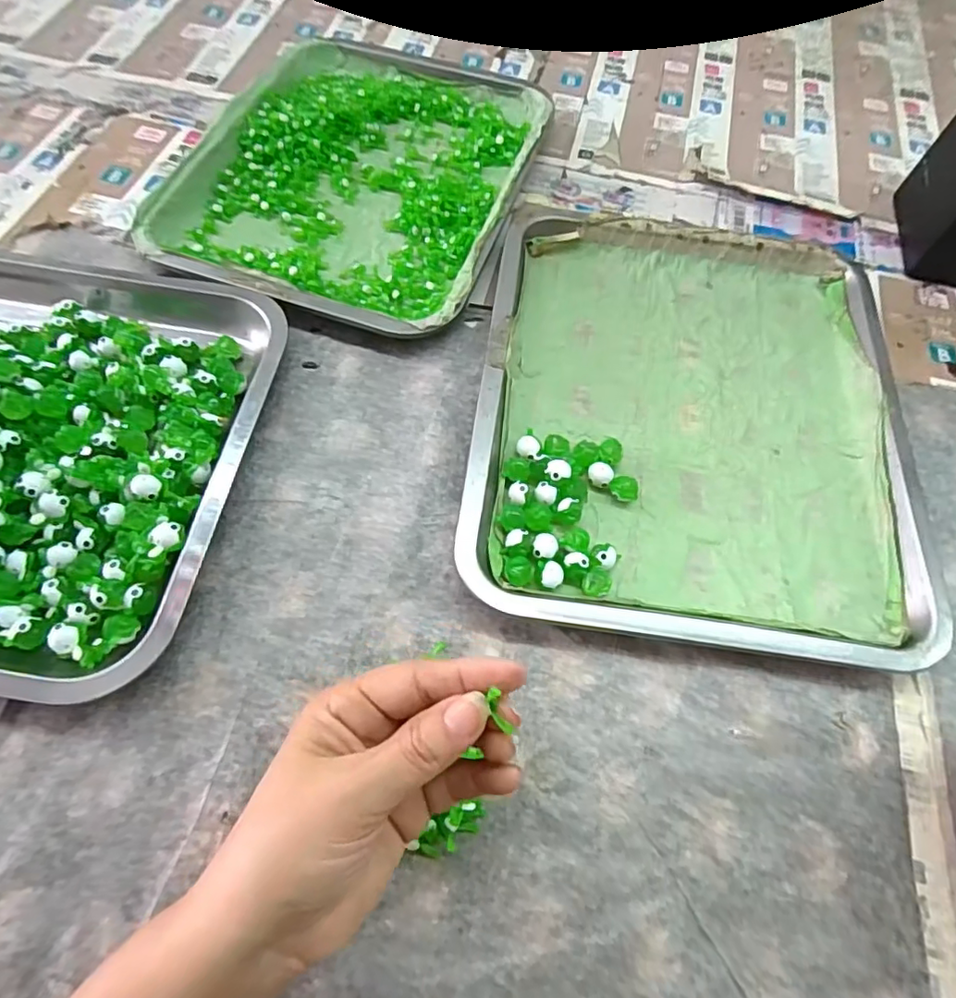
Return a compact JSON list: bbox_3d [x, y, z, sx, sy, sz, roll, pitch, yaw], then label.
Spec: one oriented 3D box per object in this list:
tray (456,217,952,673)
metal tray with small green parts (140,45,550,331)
[{"bbox_3d":[0.132,-0.059,0.363,0.255,0.020,0.299,8,64,1],"label":"tray"},{"bbox_3d":[-0.091,-0.265,0.458,0.248,0.021,0.308,17,64,6],"label":"metal tray with small green parts"}]

